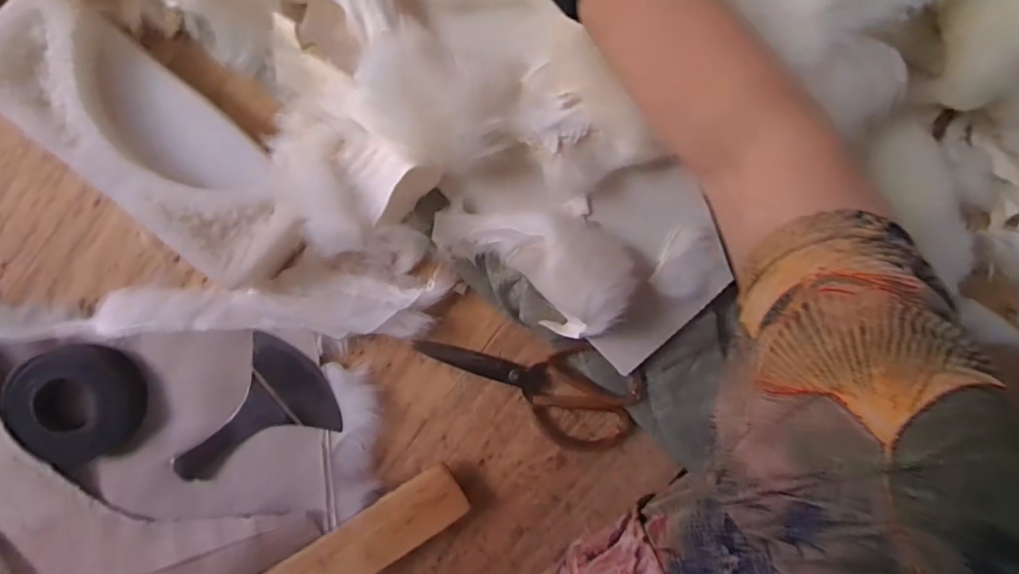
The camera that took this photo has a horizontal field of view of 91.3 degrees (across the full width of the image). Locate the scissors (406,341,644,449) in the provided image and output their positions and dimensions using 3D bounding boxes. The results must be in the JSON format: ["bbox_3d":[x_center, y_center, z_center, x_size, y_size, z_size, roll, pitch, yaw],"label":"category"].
[{"bbox_3d":[0.025,0.080,0.441,0.202,0.017,0.086,28,90,-7],"label":"scissors"}]

